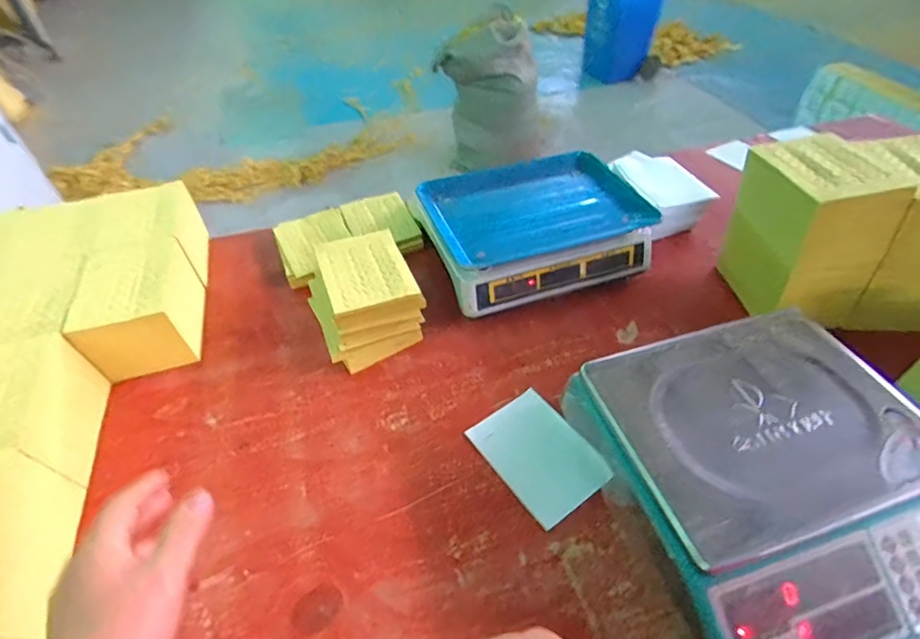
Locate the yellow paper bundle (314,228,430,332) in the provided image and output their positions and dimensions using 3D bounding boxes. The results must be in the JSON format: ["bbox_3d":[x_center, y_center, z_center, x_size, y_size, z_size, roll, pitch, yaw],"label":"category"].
[{"bbox_3d":[-0.135,-0.062,0.685,0.121,0.040,0.158,-19,49,-16],"label":"yellow paper bundle"}]

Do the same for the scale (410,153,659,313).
[{"bbox_3d":[0.116,-0.162,0.796,0.334,0.097,0.262,-16,48,-13],"label":"scale"}]

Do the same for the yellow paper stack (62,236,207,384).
[{"bbox_3d":[-0.453,-0.019,0.688,0.126,0.112,0.176,-14,48,-11],"label":"yellow paper stack"}]

